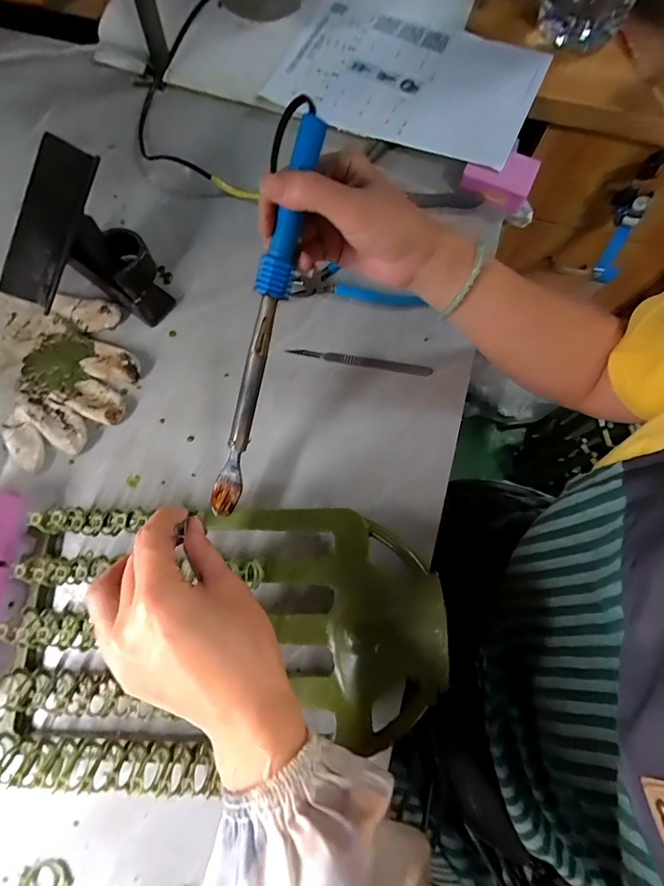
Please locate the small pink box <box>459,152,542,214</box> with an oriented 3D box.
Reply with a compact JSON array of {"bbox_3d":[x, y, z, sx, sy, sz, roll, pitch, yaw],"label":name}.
[{"bbox_3d":[0.187,-0.299,0.473,0.073,0.032,0.059,23,74,5],"label":"small pink box"}]

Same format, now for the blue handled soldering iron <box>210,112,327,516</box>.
[{"bbox_3d":[-0.051,-0.074,0.306,0.022,0.016,0.282,19,108,4],"label":"blue handled soldering iron"}]

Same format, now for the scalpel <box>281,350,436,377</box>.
[{"bbox_3d":[0.028,-0.082,0.419,0.141,0.006,0.014,11,74,2],"label":"scalpel"}]

